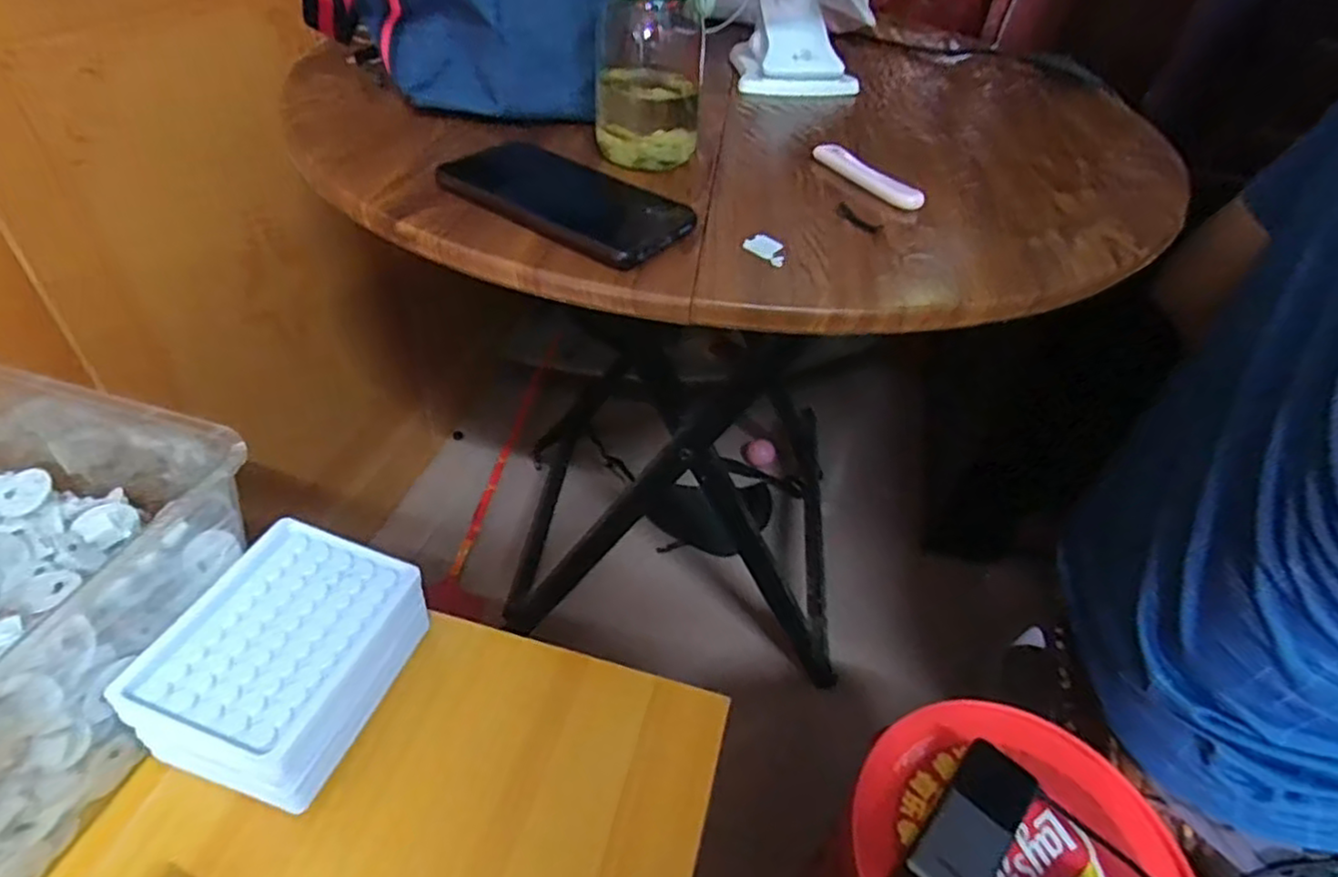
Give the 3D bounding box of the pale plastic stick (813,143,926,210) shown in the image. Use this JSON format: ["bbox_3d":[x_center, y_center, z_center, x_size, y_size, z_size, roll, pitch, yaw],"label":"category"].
[{"bbox_3d":[0.140,-0.186,0.500,0.021,0.011,0.094,-18,49,-24],"label":"pale plastic stick"}]

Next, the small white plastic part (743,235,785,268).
[{"bbox_3d":[0.061,-0.115,0.425,0.017,0.004,0.031,-27,53,-30],"label":"small white plastic part"}]

